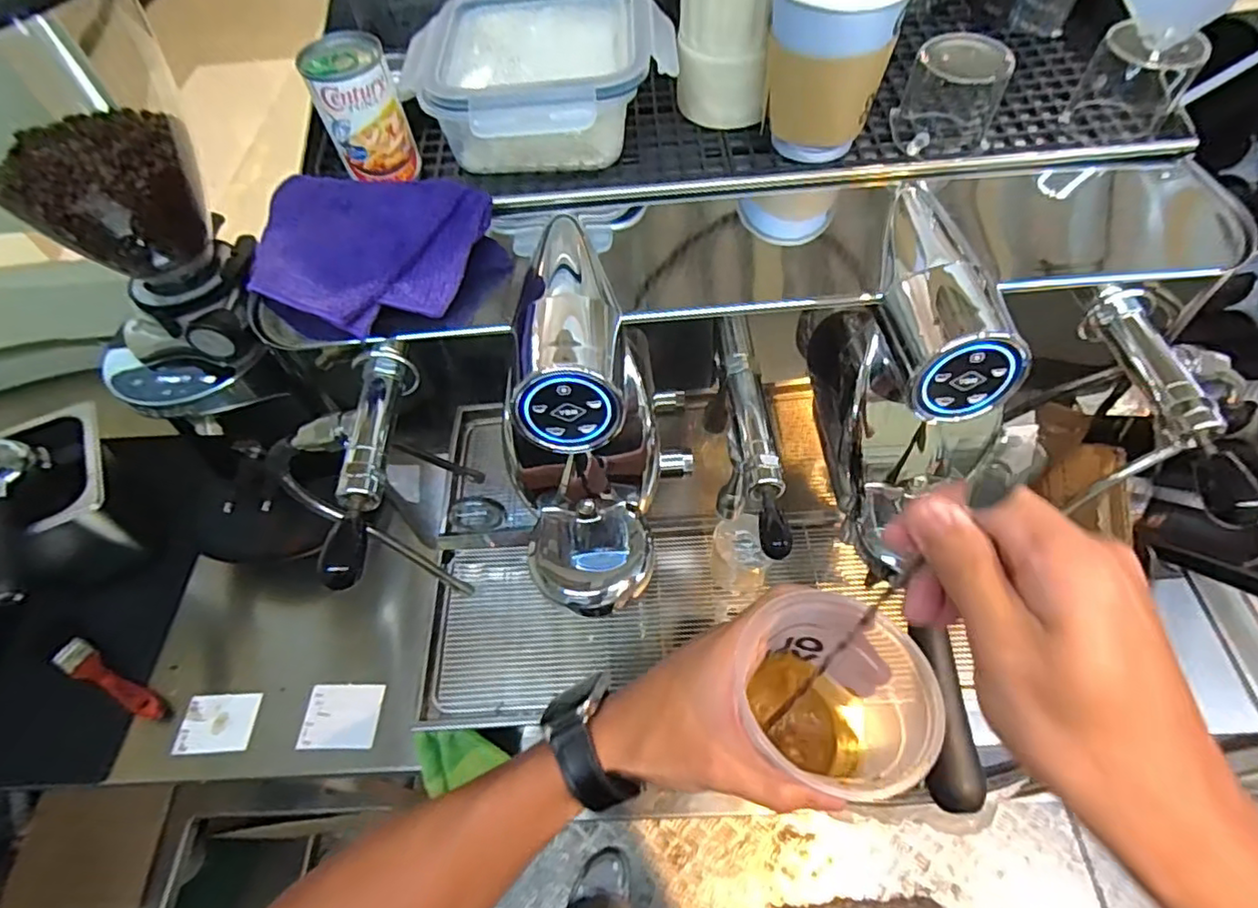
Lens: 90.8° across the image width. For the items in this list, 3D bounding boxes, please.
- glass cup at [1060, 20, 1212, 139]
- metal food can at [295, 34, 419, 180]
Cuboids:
[{"bbox_3d":[0.352,-0.260,0.430,0.062,0.059,0.062,-2,57,3],"label":"glass cup"},{"bbox_3d":[-0.176,-0.225,0.413,0.053,0.080,0.046,-21,58,-10],"label":"metal food can"}]

